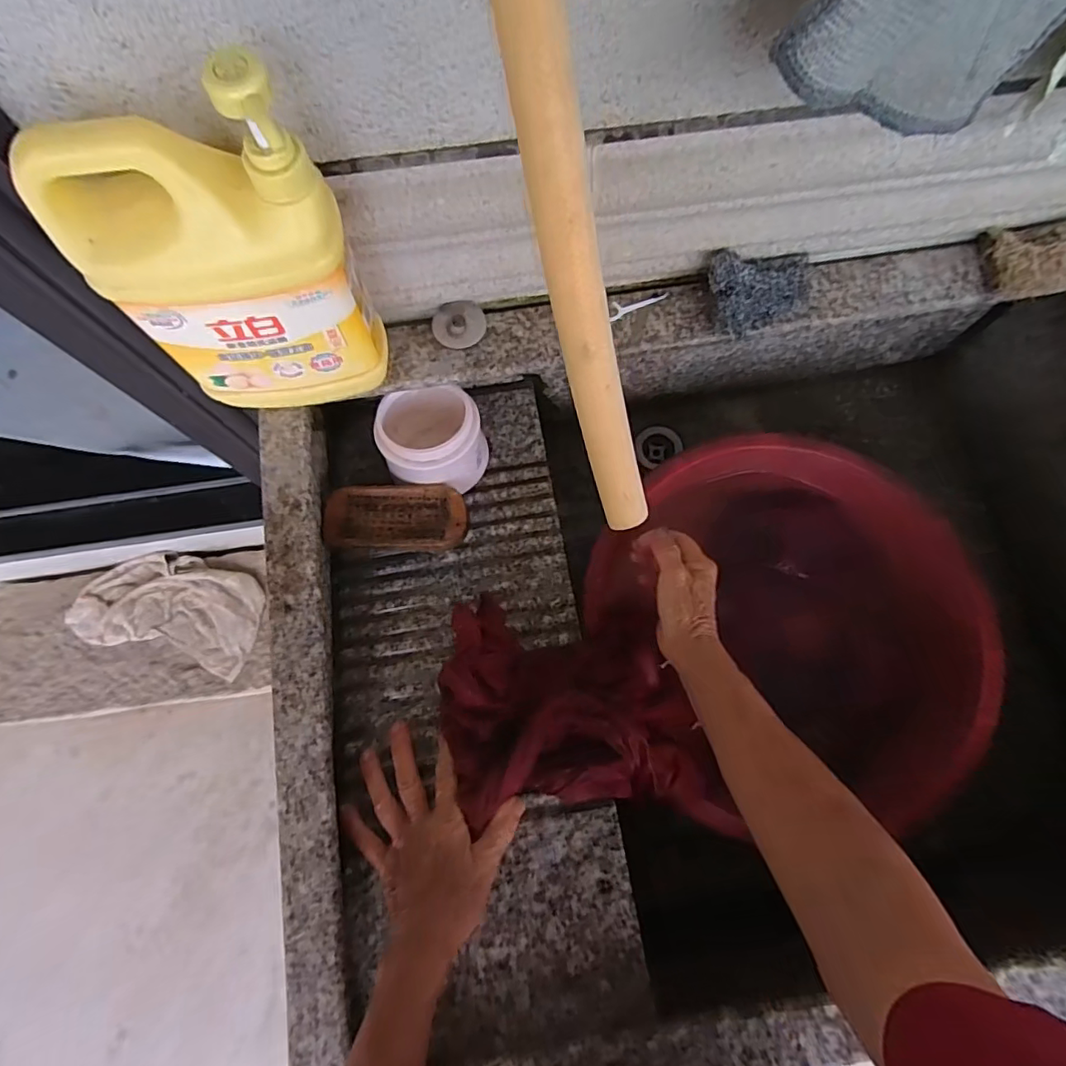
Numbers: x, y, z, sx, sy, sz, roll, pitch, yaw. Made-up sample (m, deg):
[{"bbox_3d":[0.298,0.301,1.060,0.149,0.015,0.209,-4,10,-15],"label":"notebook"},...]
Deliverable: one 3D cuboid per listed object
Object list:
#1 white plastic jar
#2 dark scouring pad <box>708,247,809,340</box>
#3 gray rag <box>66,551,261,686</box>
[{"bbox_3d":[-0.096,-0.088,0.527,0.091,0.070,0.097,0,76,0],"label":"white plastic jar"},{"bbox_3d":[0.198,-0.214,0.483,0.089,0.013,0.069,-19,110,-8],"label":"dark scouring pad"},{"bbox_3d":[-0.695,0.141,1.062,0.344,0.040,0.190,14,77,4],"label":"gray rag"}]

